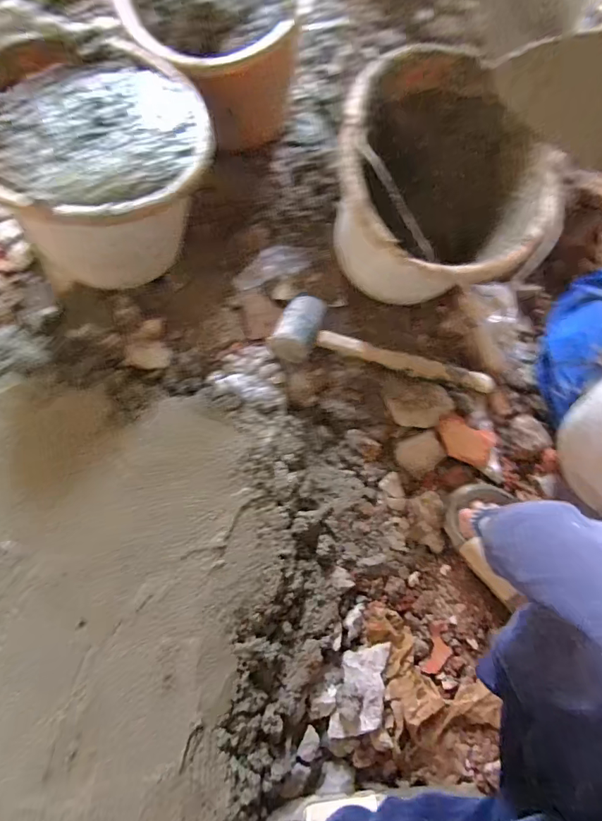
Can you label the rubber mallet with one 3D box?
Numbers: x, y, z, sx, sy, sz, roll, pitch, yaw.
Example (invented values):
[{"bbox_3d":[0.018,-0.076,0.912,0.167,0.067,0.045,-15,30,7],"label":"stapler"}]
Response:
[{"bbox_3d":[0.112,-0.067,0.608,0.308,0.067,0.094,24,76,4],"label":"rubber mallet"}]

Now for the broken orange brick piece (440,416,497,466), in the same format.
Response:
[{"bbox_3d":[0.231,0.043,0.601,0.078,0.020,0.053,29,95,21],"label":"broken orange brick piece"}]

